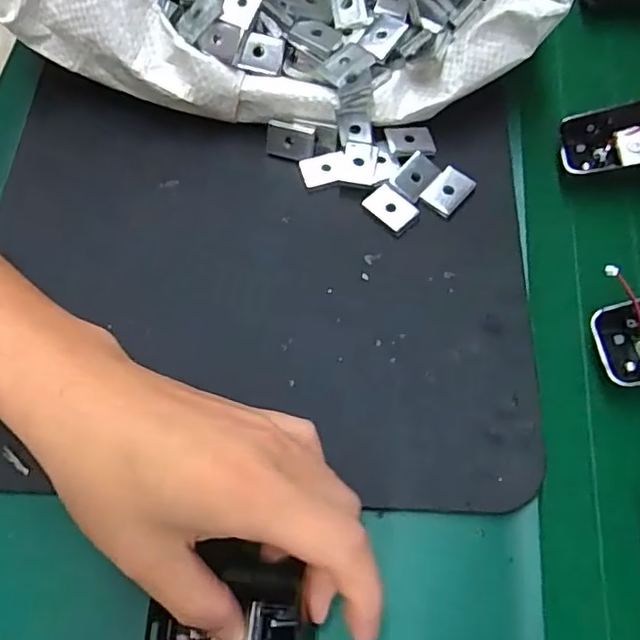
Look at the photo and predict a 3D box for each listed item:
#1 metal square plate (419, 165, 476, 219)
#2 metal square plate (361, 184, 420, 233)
[{"bbox_3d":[0.074,-0.075,0.342,0.021,0.006,0.029,36,72,16],"label":"metal square plate"},{"bbox_3d":[0.040,-0.064,0.337,0.026,0.005,0.020,40,73,17],"label":"metal square plate"}]

